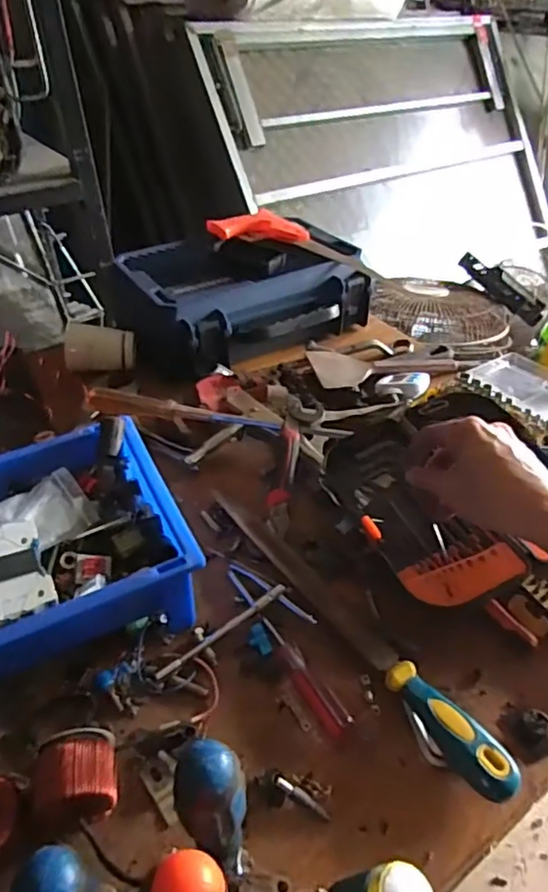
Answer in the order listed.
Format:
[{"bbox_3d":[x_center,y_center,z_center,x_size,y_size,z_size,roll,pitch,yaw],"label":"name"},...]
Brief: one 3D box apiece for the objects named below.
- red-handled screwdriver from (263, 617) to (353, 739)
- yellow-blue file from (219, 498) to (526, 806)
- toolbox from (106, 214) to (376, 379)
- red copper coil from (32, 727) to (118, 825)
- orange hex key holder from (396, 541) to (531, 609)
[{"bbox_3d":[0.020,0.181,0.460,0.020,0.016,0.109,-24,44,-26],"label":"red-handled screwdriver"},{"bbox_3d":[0.054,0.141,0.491,0.028,0.022,0.344,-25,45,-27],"label":"yellow-blue file"},{"bbox_3d":[-0.047,-0.229,0.852,0.327,0.113,0.251,-20,43,-21],"label":"toolbox"},{"bbox_3d":[-0.132,0.225,0.384,0.053,0.046,0.057,-10,40,-11],"label":"red copper coil"},{"bbox_3d":[0.156,0.107,0.474,0.094,0.011,0.040,-18,39,7],"label":"orange hex key holder"}]

